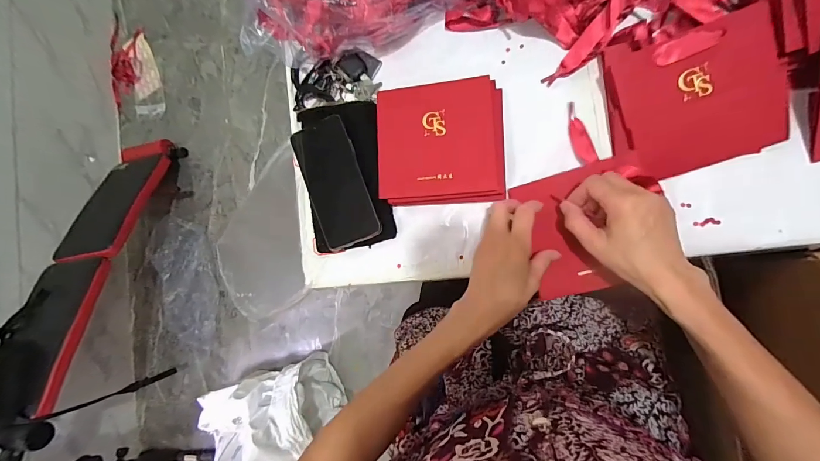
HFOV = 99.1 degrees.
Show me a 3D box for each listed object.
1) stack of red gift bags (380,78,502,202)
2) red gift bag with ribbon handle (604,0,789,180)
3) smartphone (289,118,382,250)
[{"bbox_3d":[0.038,-0.105,0.431,0.151,0.042,0.148,-2,87,15],"label":"stack of red gift bags"},{"bbox_3d":[0.301,-0.139,0.374,0.152,0.026,0.144,-10,102,14],"label":"red gift bag with ribbon handle"},{"bbox_3d":[-0.098,-0.061,0.460,0.078,0.006,0.164,-21,86,10],"label":"smartphone"}]

